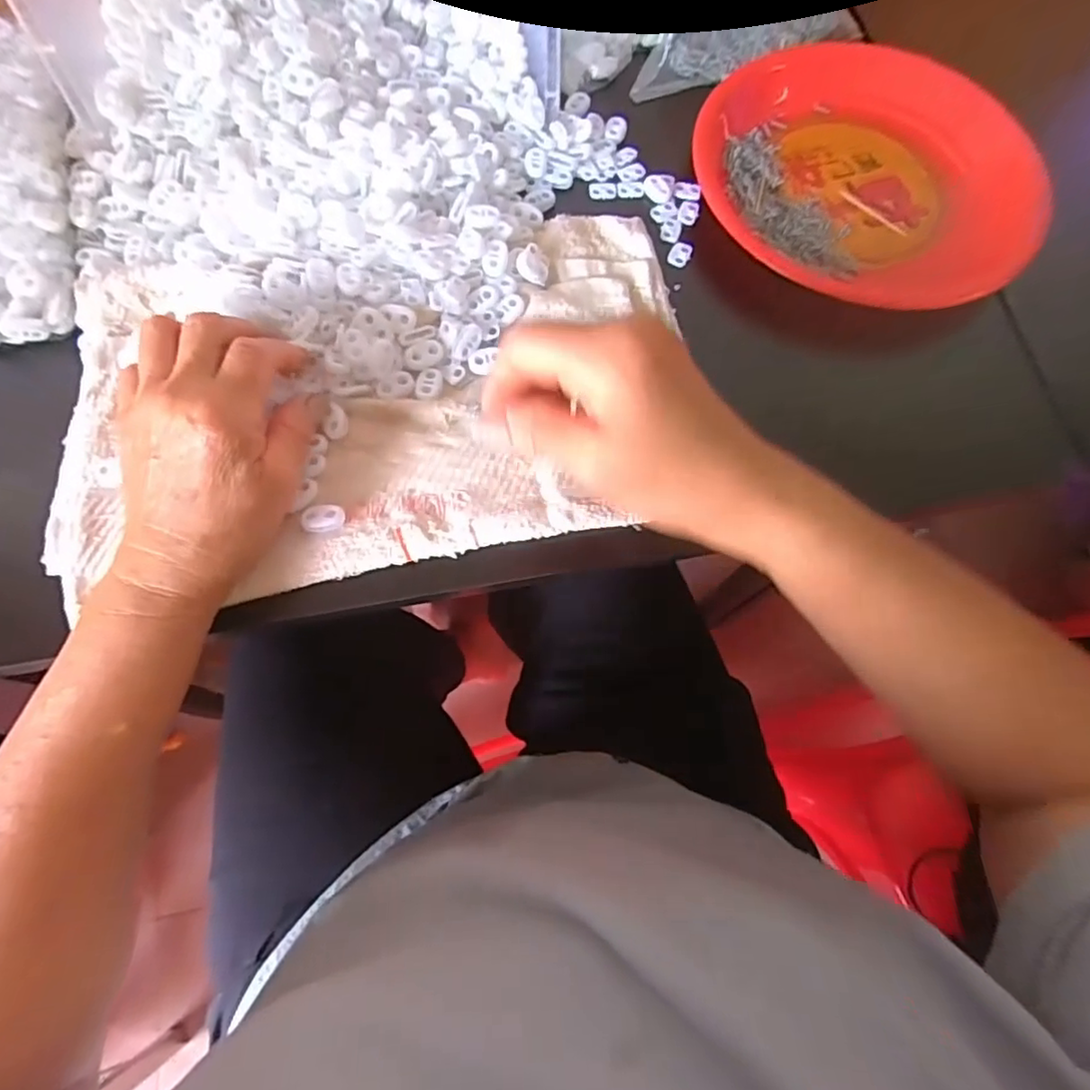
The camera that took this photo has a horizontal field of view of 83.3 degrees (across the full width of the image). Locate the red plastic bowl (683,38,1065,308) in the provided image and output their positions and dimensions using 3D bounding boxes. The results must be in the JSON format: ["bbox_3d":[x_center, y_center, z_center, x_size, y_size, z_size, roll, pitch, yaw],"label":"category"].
[{"bbox_3d":[0.219,-0.261,0.415,0.224,0.032,0.240,27,72,7],"label":"red plastic bowl"}]

